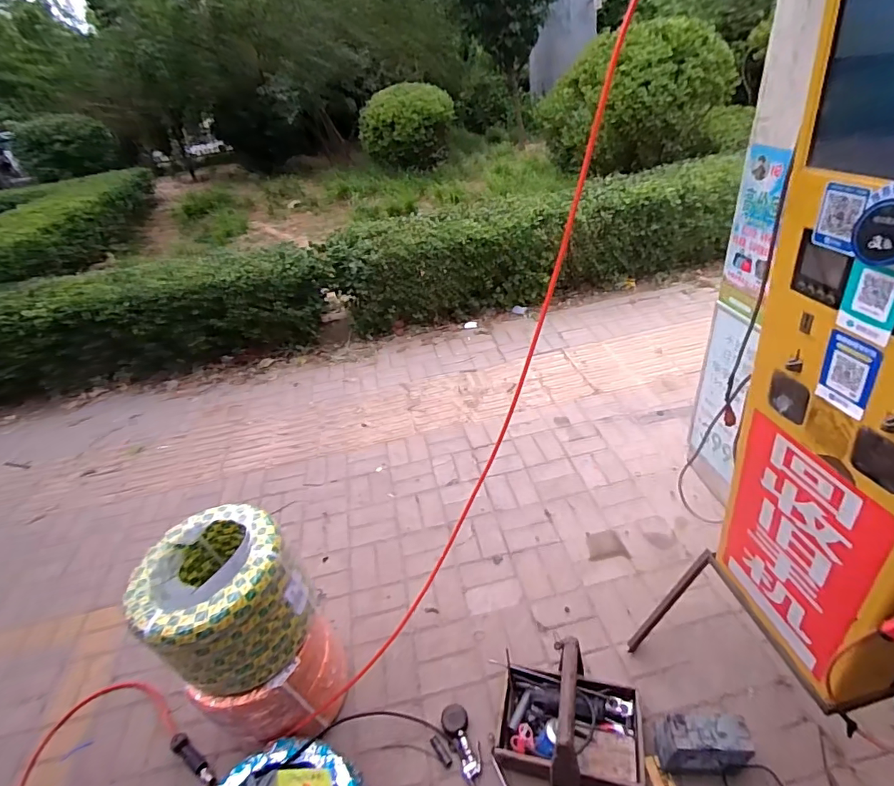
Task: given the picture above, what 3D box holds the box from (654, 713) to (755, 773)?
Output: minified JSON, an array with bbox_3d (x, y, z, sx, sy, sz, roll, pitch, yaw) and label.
[{"bbox_3d":[0.626,0.857,1.149,0.194,0.161,0.101,-4,34,5],"label":"box"}]

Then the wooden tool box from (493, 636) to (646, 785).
[{"bbox_3d":[0.316,0.832,1.198,0.361,0.305,0.259,0,35,11],"label":"wooden tool box"}]

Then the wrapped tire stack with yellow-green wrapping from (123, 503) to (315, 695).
[{"bbox_3d":[-0.541,0.503,1.164,0.332,0.272,0.325,-29,40,-28],"label":"wrapped tire stack with yellow-green wrapping"}]

